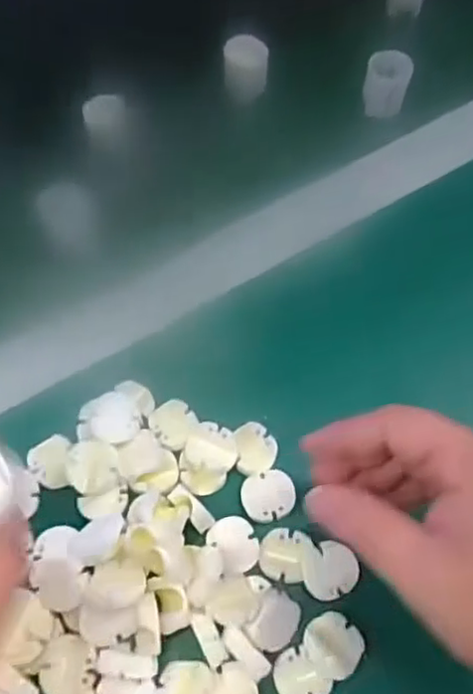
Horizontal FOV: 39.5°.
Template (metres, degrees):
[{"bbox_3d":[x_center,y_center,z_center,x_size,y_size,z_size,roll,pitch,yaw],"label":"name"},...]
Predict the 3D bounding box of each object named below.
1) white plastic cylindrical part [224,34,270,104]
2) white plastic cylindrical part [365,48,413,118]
[{"bbox_3d":[0.007,-0.197,0.468,0.030,0.031,0.030,1,65,-2],"label":"white plastic cylindrical part"},{"bbox_3d":[0.105,-0.183,0.462,0.029,0.037,0.025,10,65,3],"label":"white plastic cylindrical part"}]

